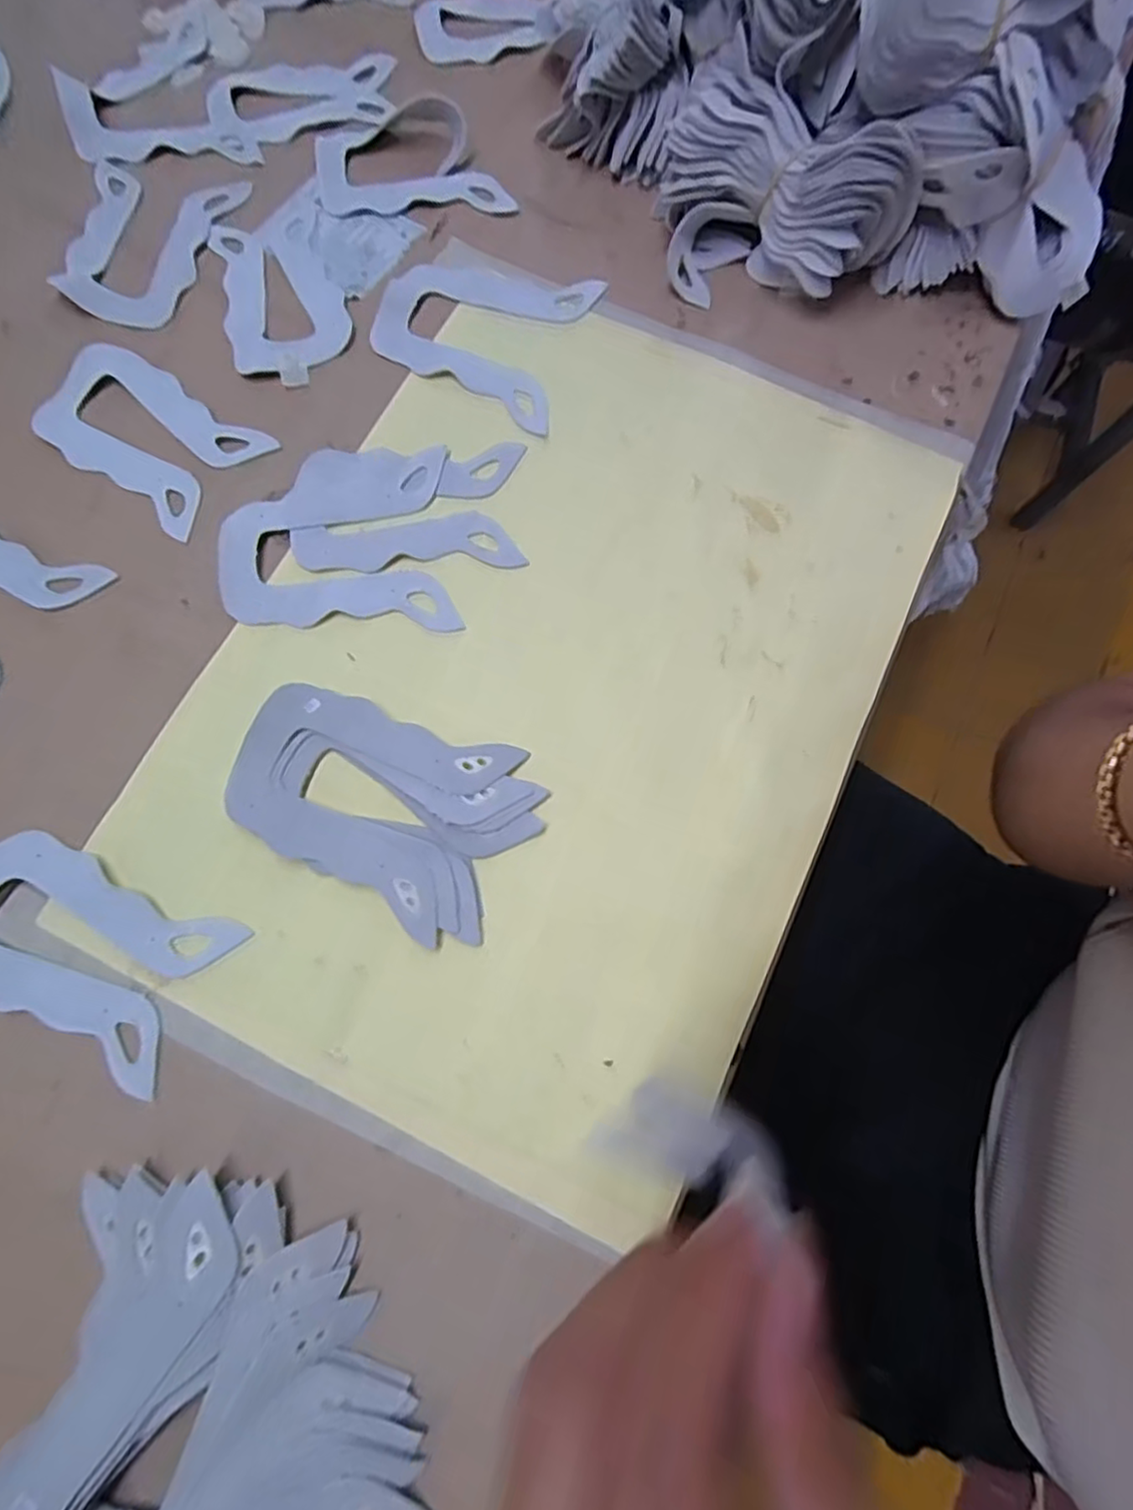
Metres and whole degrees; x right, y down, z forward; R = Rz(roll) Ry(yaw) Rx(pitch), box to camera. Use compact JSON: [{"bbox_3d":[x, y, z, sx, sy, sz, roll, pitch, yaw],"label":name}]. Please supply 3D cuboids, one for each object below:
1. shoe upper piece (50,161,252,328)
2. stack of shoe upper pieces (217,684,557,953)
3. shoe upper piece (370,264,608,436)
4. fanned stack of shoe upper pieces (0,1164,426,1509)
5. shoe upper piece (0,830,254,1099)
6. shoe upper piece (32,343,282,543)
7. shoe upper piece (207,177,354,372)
[{"bbox_3d":[-0.262,-0.319,0.406,0.095,0.007,0.122,8,75,1],"label":"shoe upper piece"},{"bbox_3d":[-0.088,0.020,0.317,0.139,0.014,0.090,27,76,6],"label":"stack of shoe upper pieces"},{"bbox_3d":[-0.050,-0.259,0.392,0.123,0.004,0.106,23,76,5],"label":"shoe upper piece"},{"bbox_3d":[-0.129,0.243,0.247,0.139,0.034,0.141,-1,75,-2],"label":"fanned stack of shoe upper pieces"},{"bbox_3d":[-0.224,0.086,0.300,0.127,0.004,0.075,27,76,6],"label":"shoe upper piece"},{"bbox_3d":[-0.239,-0.182,0.369,0.125,0.005,0.074,35,77,8],"label":"shoe upper piece"},{"bbox_3d":[-0.175,-0.291,0.400,0.069,0.005,0.136,-16,76,-5],"label":"shoe upper piece"}]

